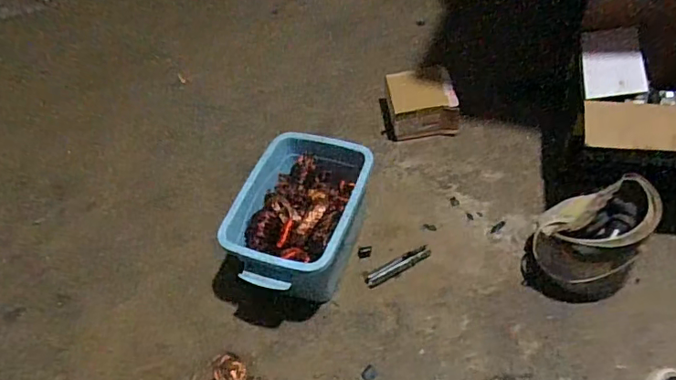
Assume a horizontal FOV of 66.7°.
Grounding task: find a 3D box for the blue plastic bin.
[{"bbox_3d":[-0.061,0.059,0.890,0.198,0.148,0.281,15,56,20],"label":"blue plastic bin"}]

